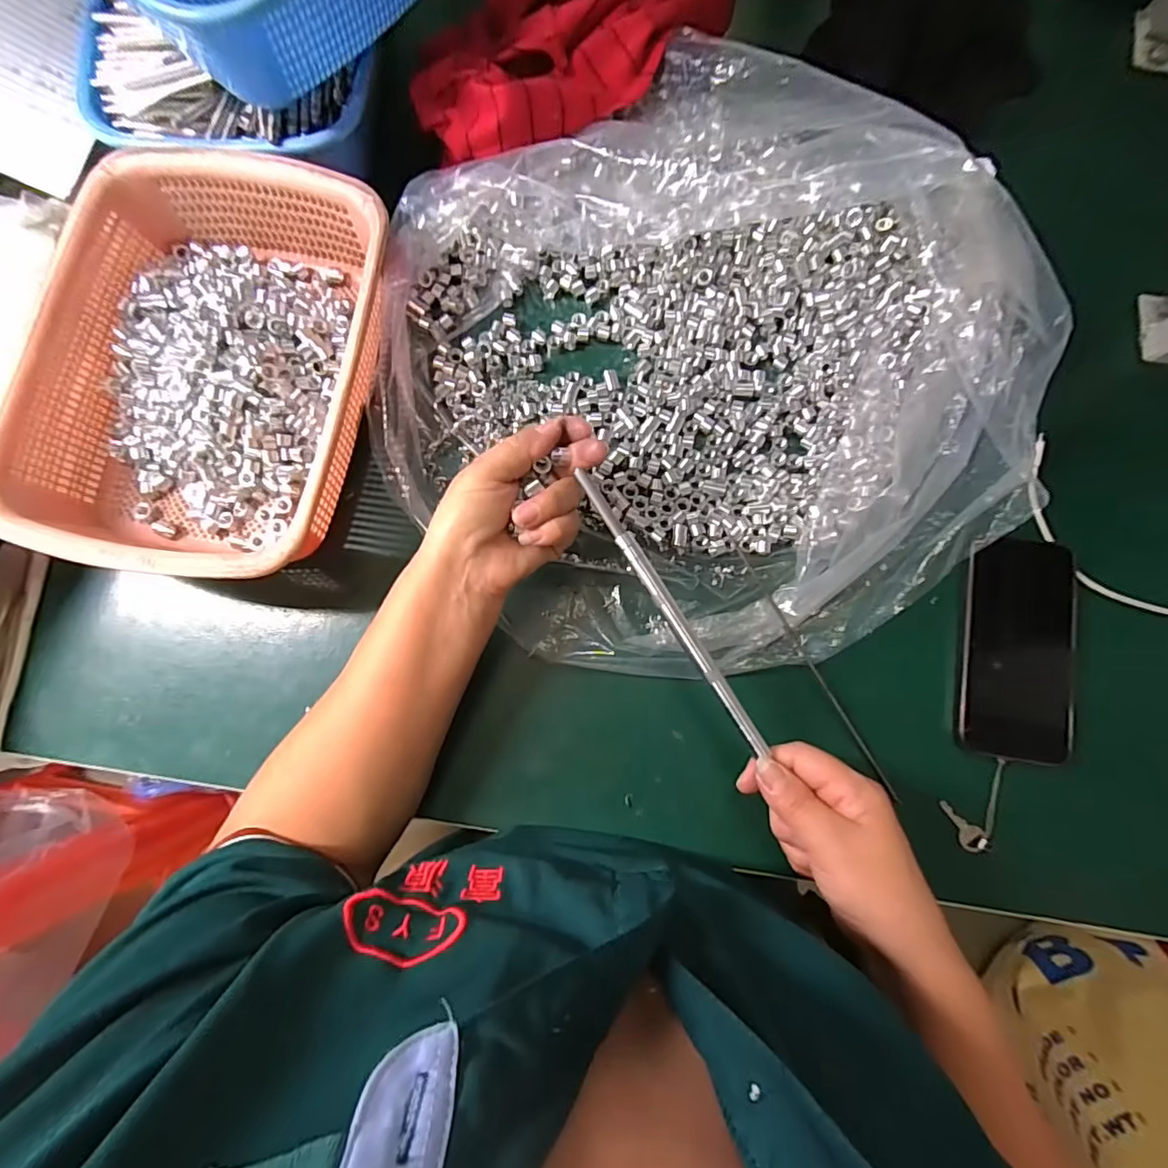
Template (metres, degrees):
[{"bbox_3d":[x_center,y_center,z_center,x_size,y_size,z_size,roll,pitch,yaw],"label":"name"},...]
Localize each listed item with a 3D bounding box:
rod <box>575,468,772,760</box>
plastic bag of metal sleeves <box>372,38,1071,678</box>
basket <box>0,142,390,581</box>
[{"bbox_3d":[0.054,0.017,0.332,0.009,0.005,0.199,-33,90,-4],"label":"rod"},{"bbox_3d":[0.078,-0.166,0.366,0.447,0.109,0.460,-35,83,-6],"label":"plastic bag of metal sleeves"},{"bbox_3d":[-0.257,-0.150,0.383,0.213,0.069,0.294,9,81,0],"label":"basket"}]

